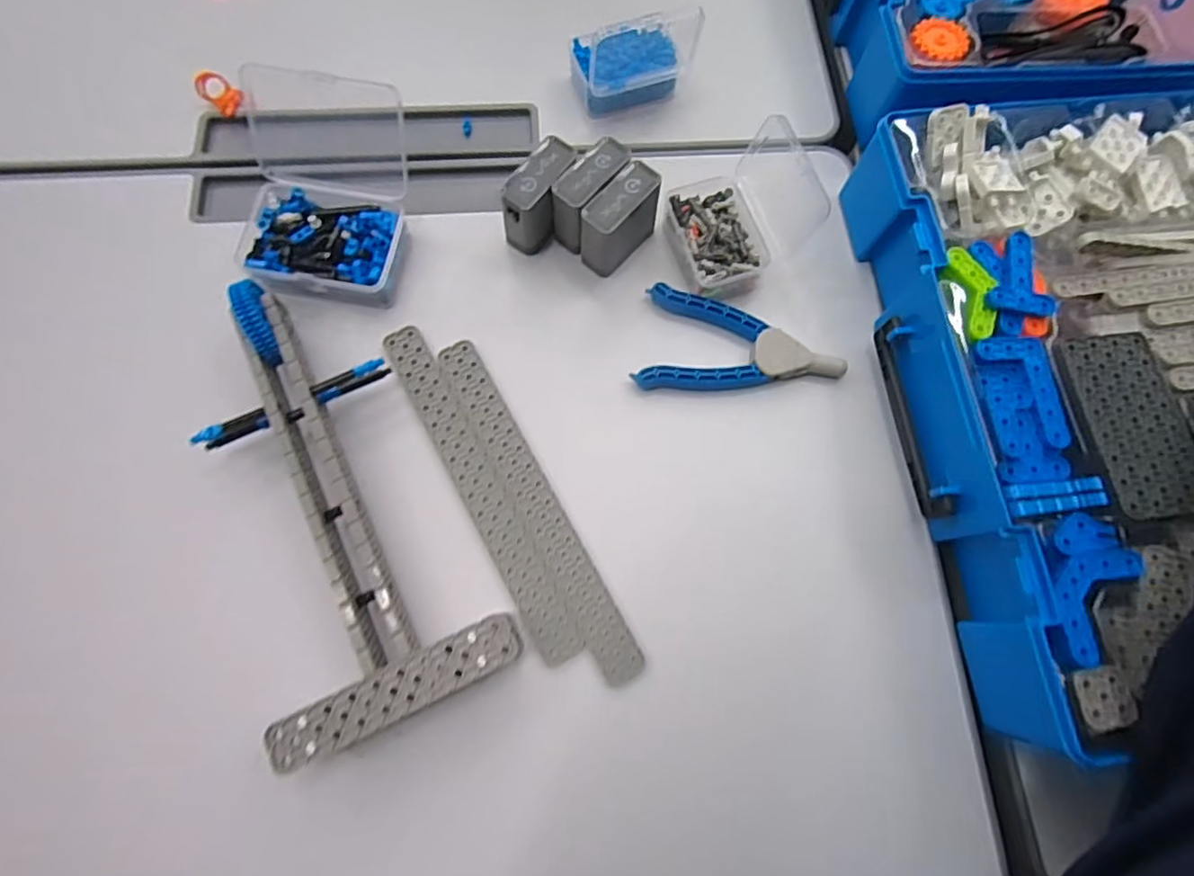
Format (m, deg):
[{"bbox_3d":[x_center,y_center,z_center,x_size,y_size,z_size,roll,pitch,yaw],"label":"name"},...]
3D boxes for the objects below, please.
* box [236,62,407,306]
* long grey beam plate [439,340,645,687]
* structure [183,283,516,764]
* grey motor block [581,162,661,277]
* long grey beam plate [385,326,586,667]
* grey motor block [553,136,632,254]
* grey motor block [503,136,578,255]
[{"bbox_3d":[-0.172,-0.151,0.363,0.096,0.081,0.103,8,73,1],"label":"box"},{"bbox_3d":[-0.037,0.037,0.349,0.026,0.004,0.223,-28,76,-10],"label":"long grey beam plate"},{"bbox_3d":[-0.149,0.029,0.328,0.123,0.043,0.256,-24,75,-9],"label":"structure"},{"bbox_3d":[0.016,-0.139,0.384,0.028,0.053,0.055,39,76,10],"label":"grey motor block"},{"bbox_3d":[-0.072,0.027,0.352,0.027,0.005,0.224,-27,75,-9],"label":"long grey beam plate"},{"bbox_3d":[-0.004,-0.159,0.386,0.026,0.045,0.058,37,75,9],"label":"grey motor block"},{"bbox_3d":[-0.037,-0.155,0.387,0.023,0.054,0.056,31,74,8],"label":"grey motor block"}]

